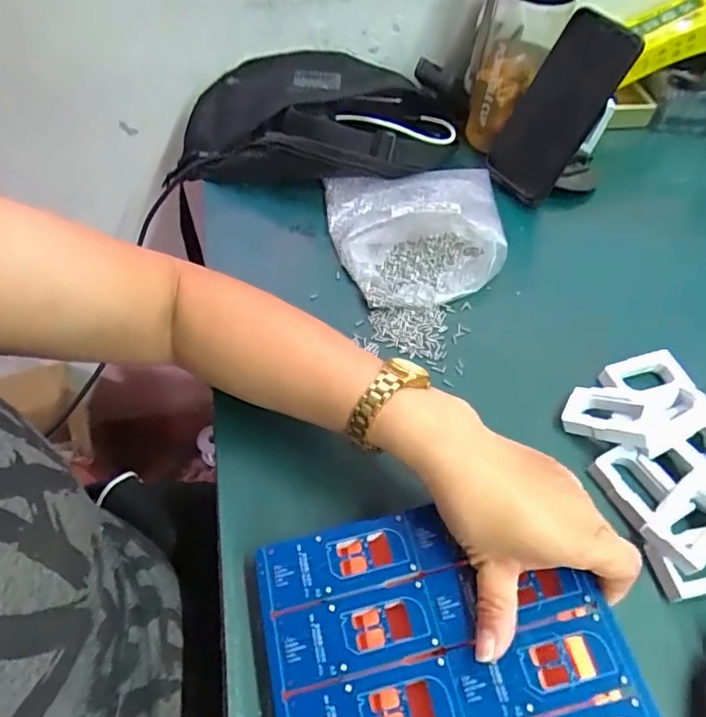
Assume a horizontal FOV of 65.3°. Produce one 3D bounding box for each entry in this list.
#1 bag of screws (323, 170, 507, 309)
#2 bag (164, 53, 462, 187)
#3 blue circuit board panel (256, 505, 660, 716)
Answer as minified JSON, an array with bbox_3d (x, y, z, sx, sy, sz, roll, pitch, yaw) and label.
[{"bbox_3d":[0.067,-0.128,0.510,0.168,0.047,0.165,-7,55,-9],"label":"bag of screws"},{"bbox_3d":[-0.040,-0.244,0.581,0.294,0.073,0.152,6,54,1],"label":"bag"},{"bbox_3d":[0.049,0.161,0.301,0.185,0.004,0.157,-14,56,-3],"label":"blue circuit board panel"}]

